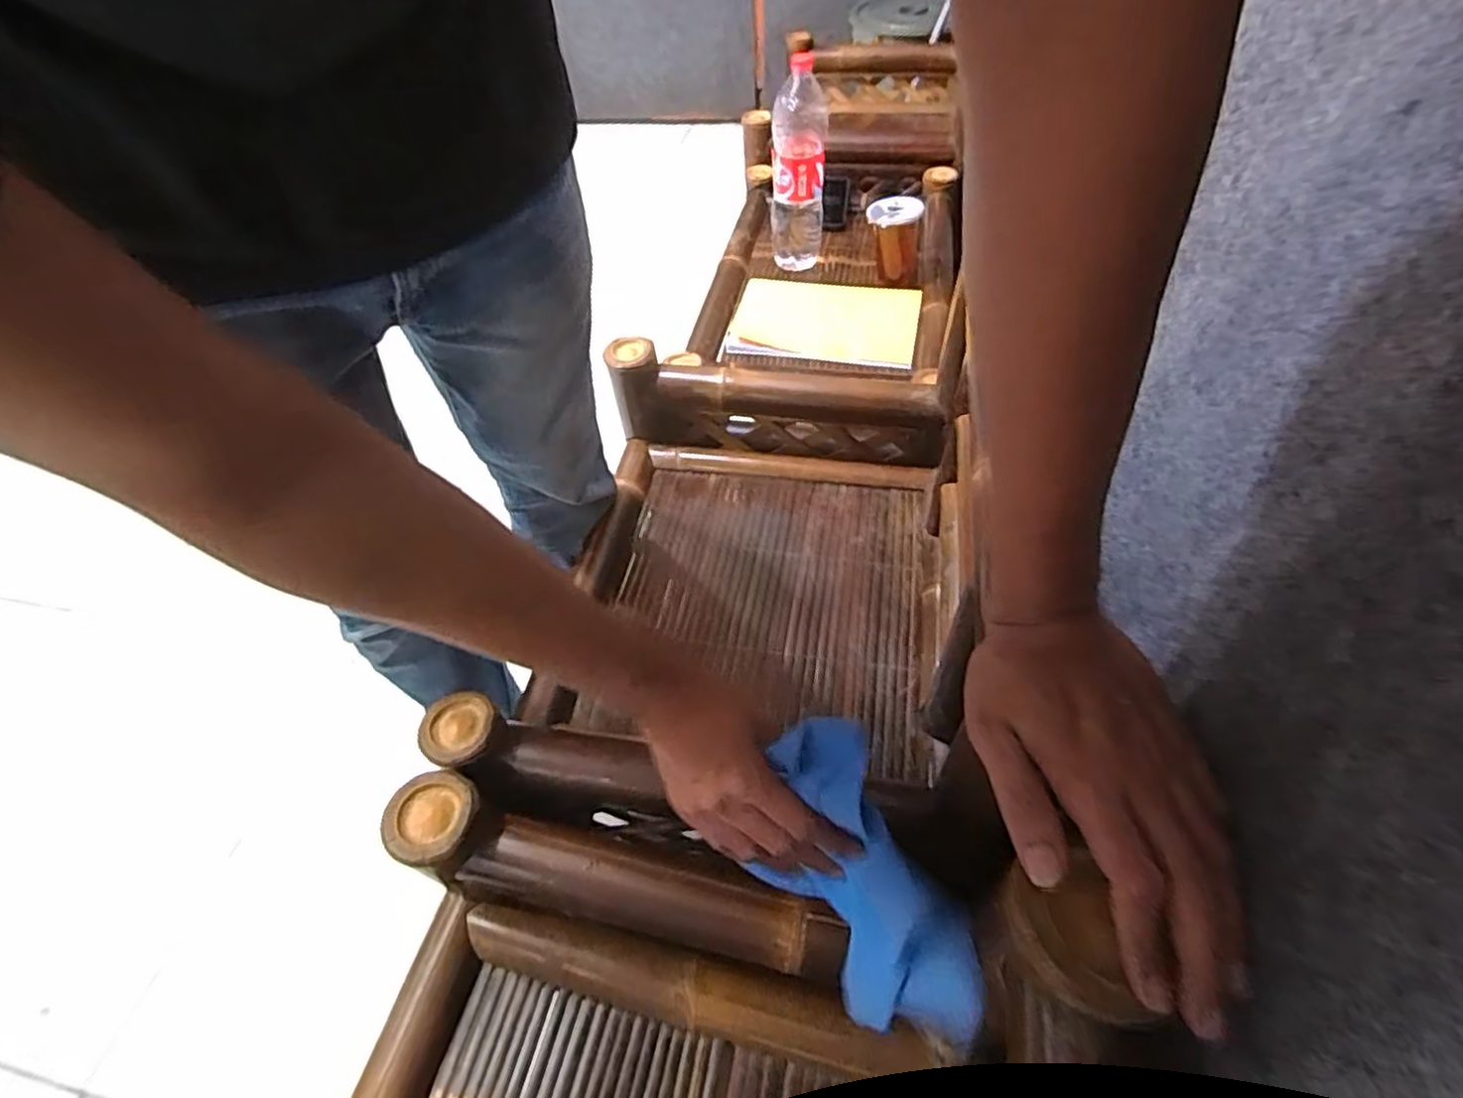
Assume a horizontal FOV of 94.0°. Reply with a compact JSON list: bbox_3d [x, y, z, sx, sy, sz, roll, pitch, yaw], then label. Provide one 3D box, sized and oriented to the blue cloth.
[{"bbox_3d":[0.083,0.218,0.430,0.035,0.156,0.174,-11,35,-33],"label":"blue cloth"}]

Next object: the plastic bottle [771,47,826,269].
[{"bbox_3d":[0.112,-0.631,1.153,0.089,0.319,0.071,4,52,8],"label":"plastic bottle"}]

